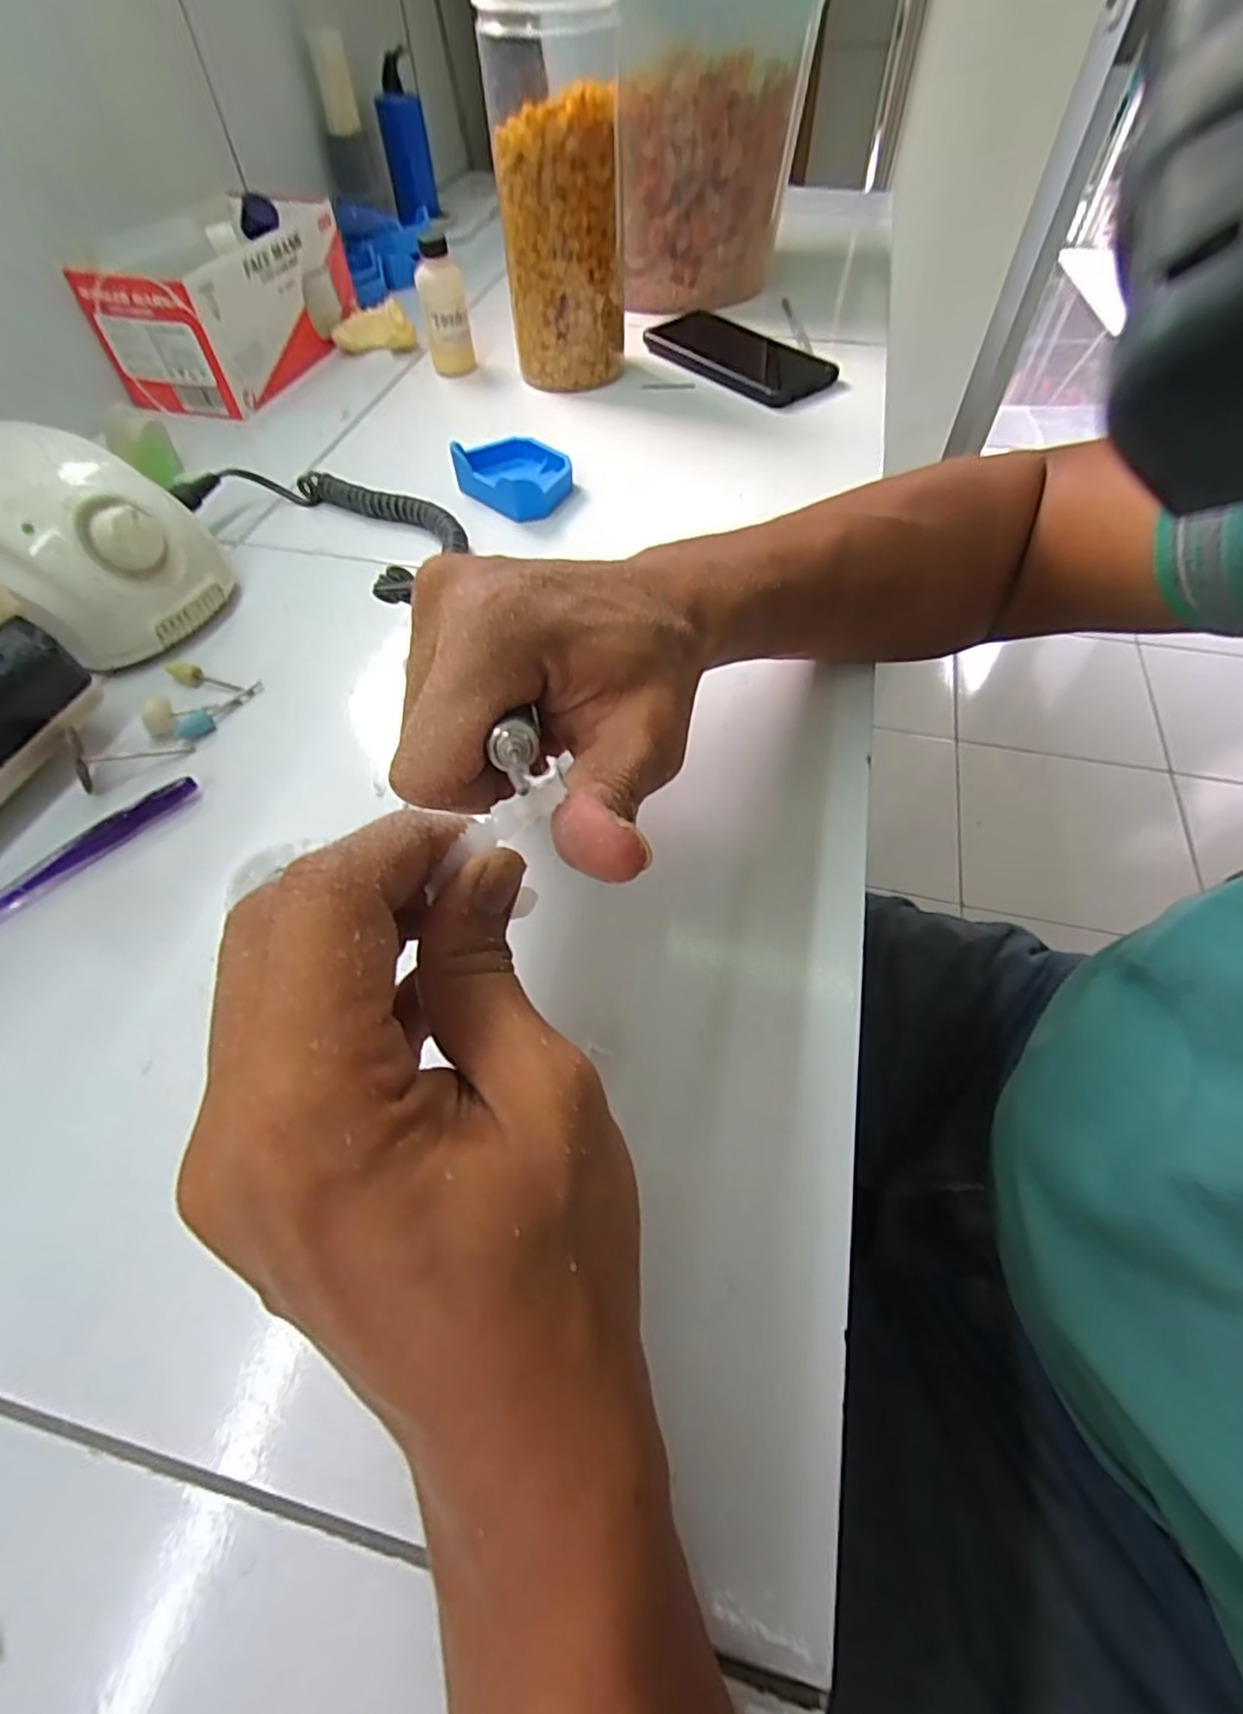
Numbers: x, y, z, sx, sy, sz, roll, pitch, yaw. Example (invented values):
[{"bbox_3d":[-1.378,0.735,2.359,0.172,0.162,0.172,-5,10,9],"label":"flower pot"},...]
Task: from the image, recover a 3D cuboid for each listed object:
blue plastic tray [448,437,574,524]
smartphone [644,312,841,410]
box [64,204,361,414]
[{"bbox_3d":[-0.070,-0.259,0.447,0.082,0.026,0.059,38,65,24],"label":"blue plastic tray"},{"bbox_3d":[0.096,-0.425,0.561,0.085,0.018,0.172,-38,63,-21],"label":"smartphone"},{"bbox_3d":[-0.321,-0.460,0.545,0.115,0.086,0.202,11,57,9],"label":"box"}]

